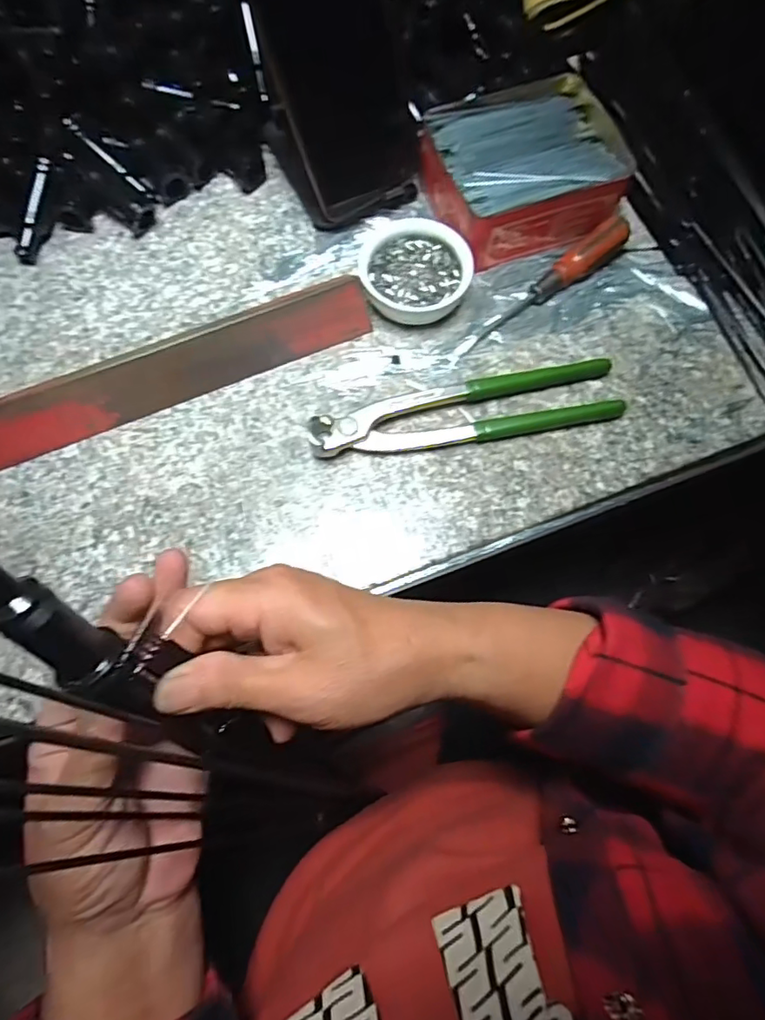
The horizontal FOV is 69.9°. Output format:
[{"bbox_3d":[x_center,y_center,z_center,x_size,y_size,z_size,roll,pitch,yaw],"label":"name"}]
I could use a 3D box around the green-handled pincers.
[{"bbox_3d":[0.054,-0.063,0.347,0.196,0.018,0.039,-11,74,-3],"label":"green-handled pincers"}]

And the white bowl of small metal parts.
[{"bbox_3d":[0.022,-0.160,0.369,0.071,0.023,0.068,0,73,0],"label":"white bowl of small metal parts"}]

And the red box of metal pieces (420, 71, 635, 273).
[{"bbox_3d":[0.095,-0.235,0.379,0.126,0.036,0.109,-20,74,-5],"label":"red box of metal pieces"}]

